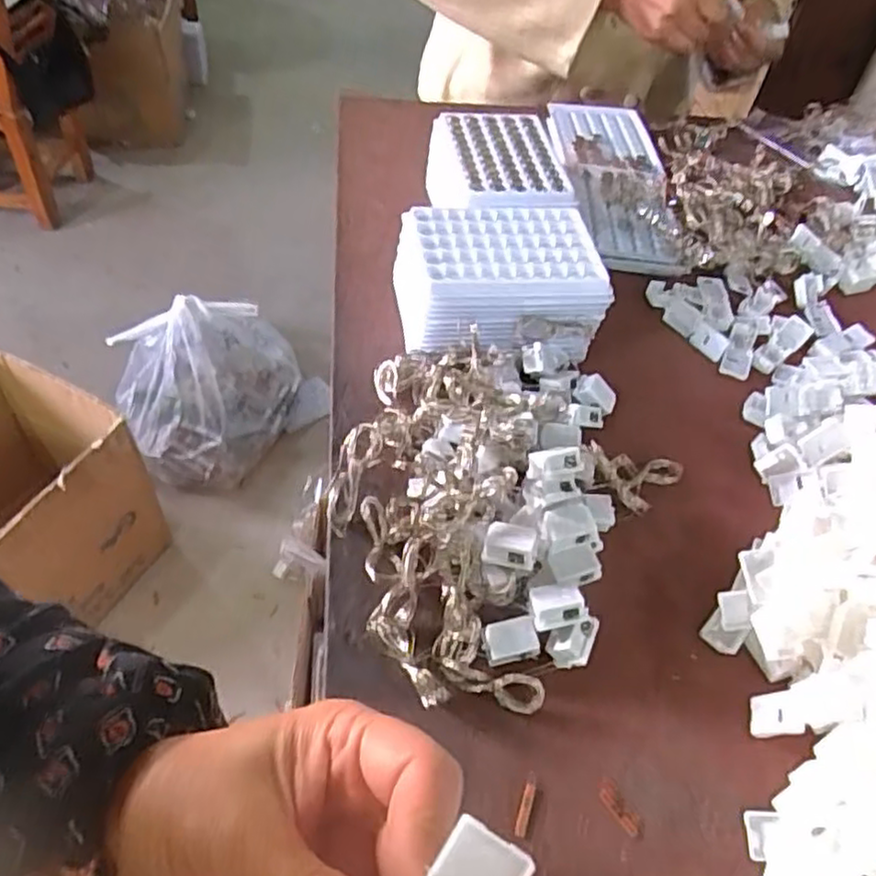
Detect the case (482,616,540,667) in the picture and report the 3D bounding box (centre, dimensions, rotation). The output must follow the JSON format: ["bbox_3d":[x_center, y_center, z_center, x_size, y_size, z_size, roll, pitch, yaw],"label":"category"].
[{"bbox_3d":[0.036,0.102,0.362,0.027,0.007,0.021,-15,73,0],"label":"case"}]

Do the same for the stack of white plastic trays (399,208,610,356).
[{"bbox_3d":[0.039,-0.105,0.500,0.137,0.063,0.106,-5,50,-10],"label":"stack of white plastic trays"}]

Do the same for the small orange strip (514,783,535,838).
[{"bbox_3d":[0.040,0.168,0.325,0.005,0.004,0.023,17,50,9],"label":"small orange strip"}]

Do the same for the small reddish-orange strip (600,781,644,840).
[{"bbox_3d":[0.083,0.168,0.325,0.009,0.004,0.025,-22,55,-22],"label":"small reddish-orange strip"}]

